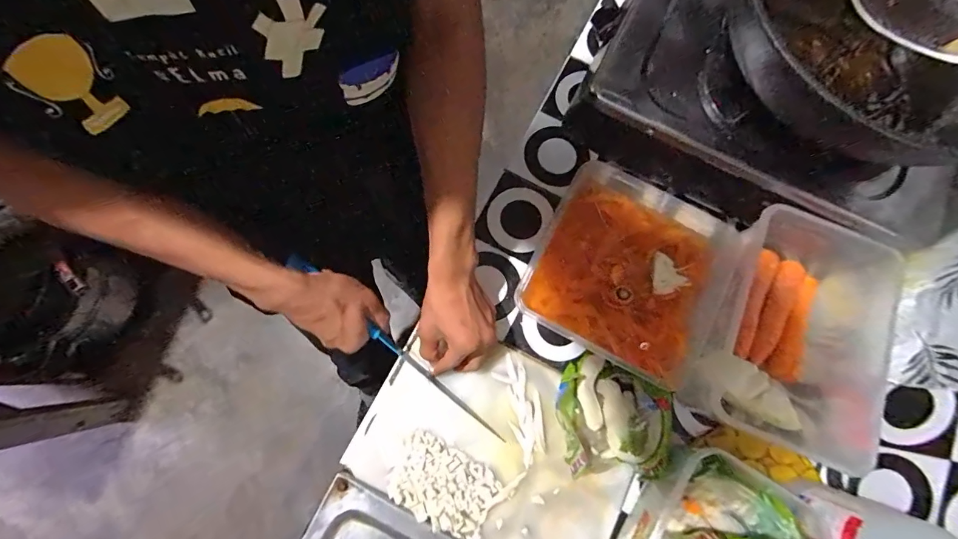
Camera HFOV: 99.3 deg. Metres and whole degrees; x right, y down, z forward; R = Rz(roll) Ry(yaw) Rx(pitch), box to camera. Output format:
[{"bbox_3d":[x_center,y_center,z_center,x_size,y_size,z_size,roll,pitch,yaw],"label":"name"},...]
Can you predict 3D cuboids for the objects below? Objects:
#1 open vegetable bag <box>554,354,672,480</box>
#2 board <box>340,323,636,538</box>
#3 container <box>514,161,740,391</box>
[{"bbox_3d":[0.145,0.158,0.441,0.114,0.045,0.118,-1,77,-2],"label":"open vegetable bag"},{"bbox_3d":[0.024,0.196,0.449,0.292,0.016,0.192,28,78,5],"label":"board"},{"bbox_3d":[0.171,-0.001,0.480,0.199,0.060,0.216,28,78,5],"label":"container"}]

